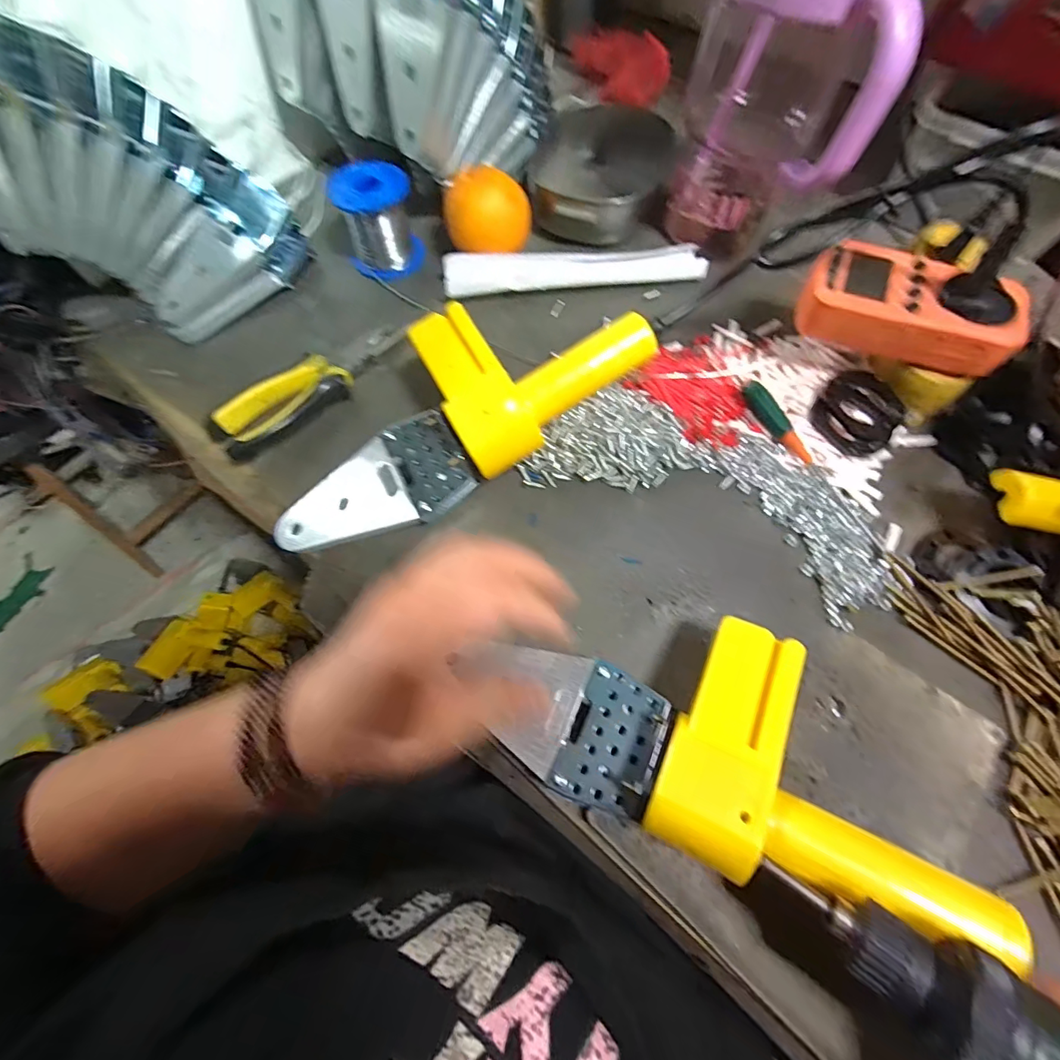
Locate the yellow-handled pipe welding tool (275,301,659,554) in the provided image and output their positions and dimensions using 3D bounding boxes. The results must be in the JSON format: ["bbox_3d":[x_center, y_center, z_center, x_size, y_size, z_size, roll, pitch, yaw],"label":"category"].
[{"bbox_3d":[-0.056,-0.080,0.320,0.273,0.057,0.109,-33,70,-12],"label":"yellow-handled pipe welding tool"}]

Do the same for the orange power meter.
[{"bbox_3d":[0.257,-0.153,0.318,0.131,0.033,0.065,21,69,10],"label":"orange power meter"}]

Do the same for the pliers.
[{"bbox_3d":[-0.165,-0.113,0.363,0.163,0.023,0.044,-38,71,-14],"label":"pliers"}]

